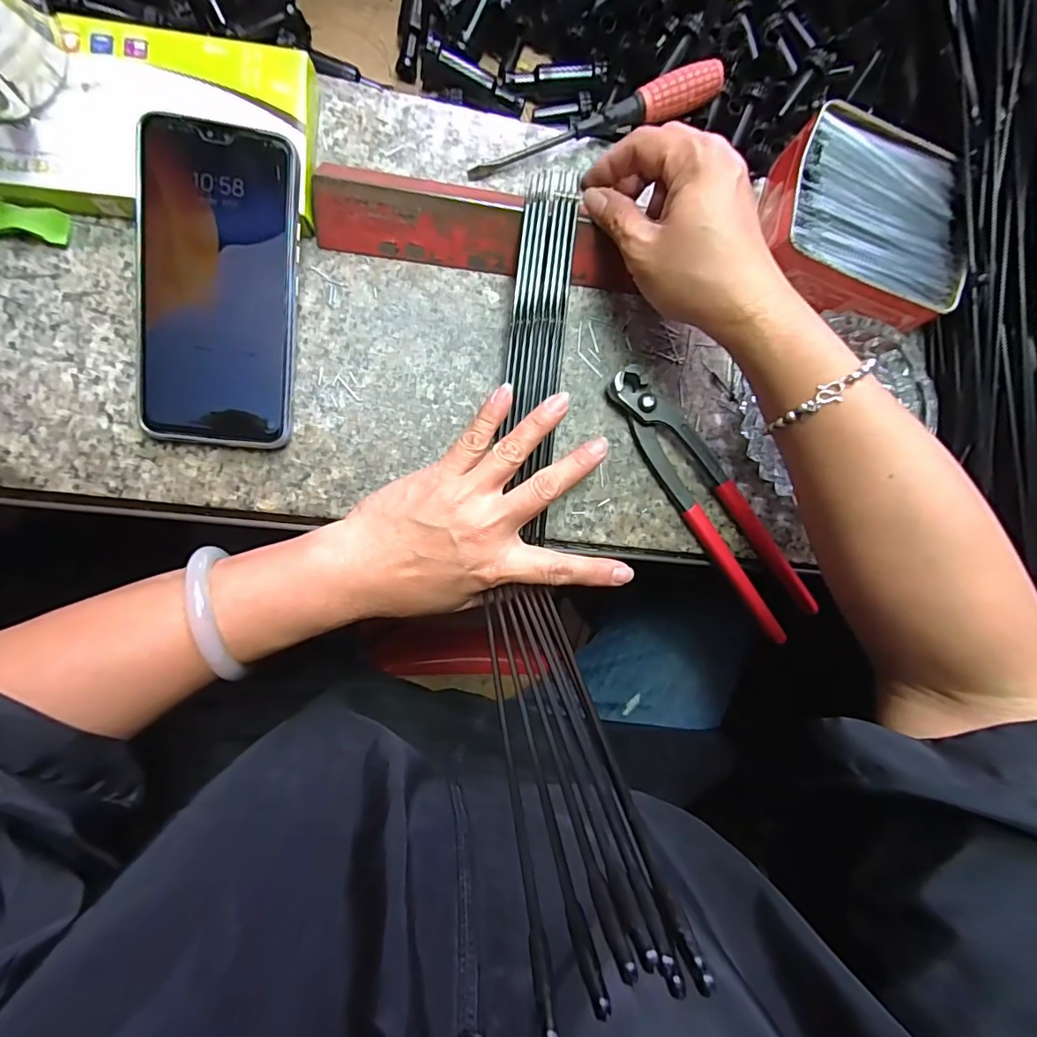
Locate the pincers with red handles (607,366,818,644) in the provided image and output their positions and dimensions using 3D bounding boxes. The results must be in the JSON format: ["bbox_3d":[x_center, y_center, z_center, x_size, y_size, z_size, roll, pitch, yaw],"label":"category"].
[{"bbox_3d":[0.121,-0.011,0.318,0.041,0.017,0.194,-37,95,-8],"label":"pincers with red handles"}]

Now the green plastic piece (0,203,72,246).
[{"bbox_3d":[-0.255,-0.155,0.261,0.036,0.008,0.018,6,88,-10],"label":"green plastic piece"}]

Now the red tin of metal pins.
[{"bbox_3d":[0.214,-0.184,0.316,0.124,0.042,0.110,18,86,-9],"label":"red tin of metal pins"}]

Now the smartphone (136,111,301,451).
[{"bbox_3d":[-0.156,-0.118,0.259,0.075,0.006,0.156,4,98,-9],"label":"smartphone"}]

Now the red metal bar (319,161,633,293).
[{"bbox_3d":[-0.021,-0.167,0.290,0.181,0.028,0.036,5,88,-10],"label":"red metal bar"}]

